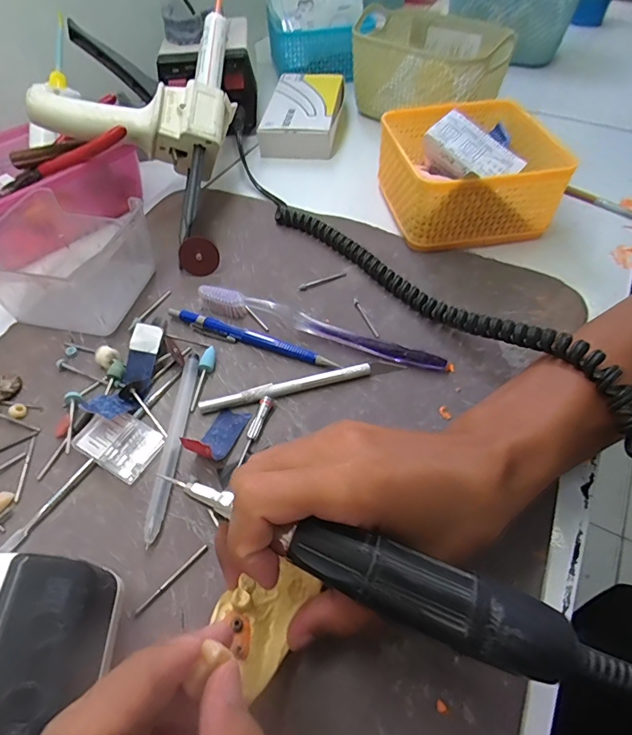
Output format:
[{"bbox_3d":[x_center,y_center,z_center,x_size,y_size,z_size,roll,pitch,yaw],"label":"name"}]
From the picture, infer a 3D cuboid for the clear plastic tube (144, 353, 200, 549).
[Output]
[{"bbox_3d":[-0.088,0.044,0.277,0.012,0.008,0.124,1,52,3],"label":"clear plastic tube"}]

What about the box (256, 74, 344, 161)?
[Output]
[{"bbox_3d":[-0.013,-0.298,0.526,0.084,0.034,0.143,5,53,5],"label":"box"}]

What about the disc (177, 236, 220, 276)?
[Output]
[{"bbox_3d":[-0.096,-0.090,0.368,0.031,0.031,0.004,-39,16,13],"label":"disc"}]

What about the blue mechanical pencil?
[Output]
[{"bbox_3d":[-0.049,-0.021,0.324,0.134,0.010,0.009,18,55,15],"label":"blue mechanical pencil"}]

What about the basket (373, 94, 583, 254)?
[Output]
[{"bbox_3d":[0.135,-0.178,0.407,0.144,0.066,0.140,-9,52,-5],"label":"basket"}]

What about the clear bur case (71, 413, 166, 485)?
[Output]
[{"bbox_3d":[-0.120,0.045,0.275,0.047,0.010,0.034,24,57,19],"label":"clear bur case"}]

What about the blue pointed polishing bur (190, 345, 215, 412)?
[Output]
[{"bbox_3d":[-0.076,0.007,0.305,0.009,0.010,0.048,2,52,4],"label":"blue pointed polishing bur"}]

